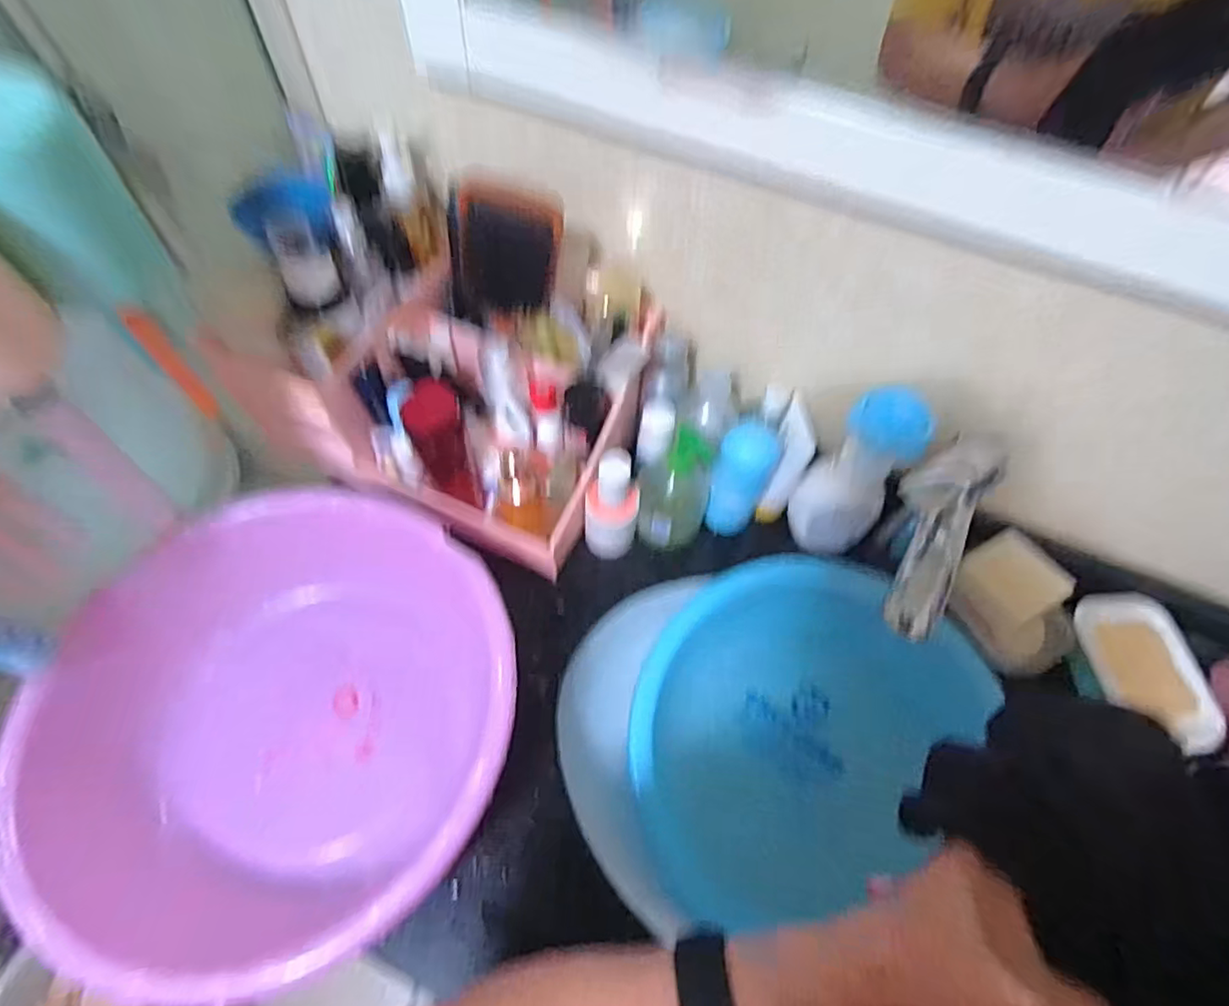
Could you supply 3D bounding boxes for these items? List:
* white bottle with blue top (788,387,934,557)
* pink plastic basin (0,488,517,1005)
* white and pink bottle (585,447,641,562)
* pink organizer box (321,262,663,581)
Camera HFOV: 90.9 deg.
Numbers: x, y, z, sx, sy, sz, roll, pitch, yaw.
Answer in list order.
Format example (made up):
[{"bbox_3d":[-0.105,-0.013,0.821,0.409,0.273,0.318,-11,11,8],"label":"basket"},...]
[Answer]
[{"bbox_3d":[0.225,-0.025,0.561,0.076,0.166,0.076,1,60,-3],"label":"white bottle with blue top"},{"bbox_3d":[-0.248,0.157,0.483,0.330,0.126,0.313,1,60,-3],"label":"pink plastic basin"},{"bbox_3d":[-0.002,0.006,0.578,0.052,0.126,0.043,9,60,2],"label":"white and pink bottle"},{"bbox_3d":[-0.111,-0.090,0.583,0.229,0.149,0.201,25,62,11],"label":"pink organizer box"}]

